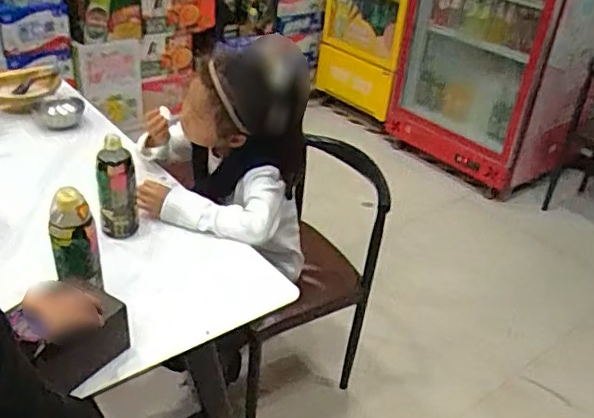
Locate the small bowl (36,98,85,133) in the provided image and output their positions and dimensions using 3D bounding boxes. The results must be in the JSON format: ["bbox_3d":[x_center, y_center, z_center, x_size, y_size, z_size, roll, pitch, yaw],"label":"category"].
[{"bbox_3d":[-0.578,-0.229,1.445,0.115,0.055,0.123,-10,35,-21],"label":"small bowl"}]

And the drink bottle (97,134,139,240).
[{"bbox_3d":[-0.322,-0.034,1.053,0.069,0.174,0.062,-7,34,-16],"label":"drink bottle"}]

